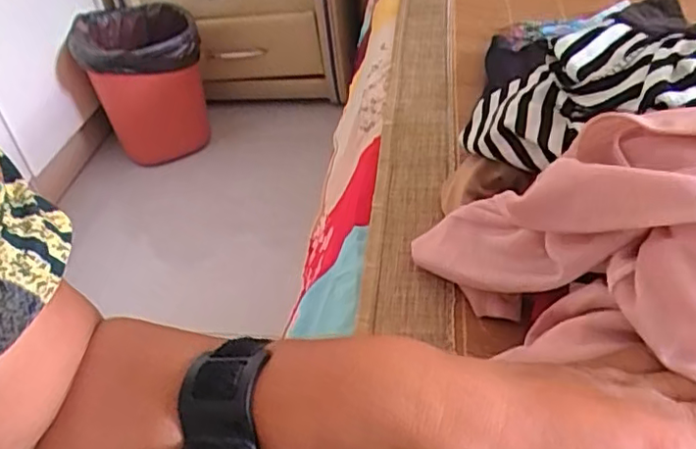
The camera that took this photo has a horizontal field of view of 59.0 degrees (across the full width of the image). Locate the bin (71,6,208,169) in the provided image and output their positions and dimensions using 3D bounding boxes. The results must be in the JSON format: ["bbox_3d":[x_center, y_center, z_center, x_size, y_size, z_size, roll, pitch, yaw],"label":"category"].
[{"bbox_3d":[-0.426,-0.292,1.334,0.232,0.303,0.218,-22,42,-16],"label":"bin"}]

